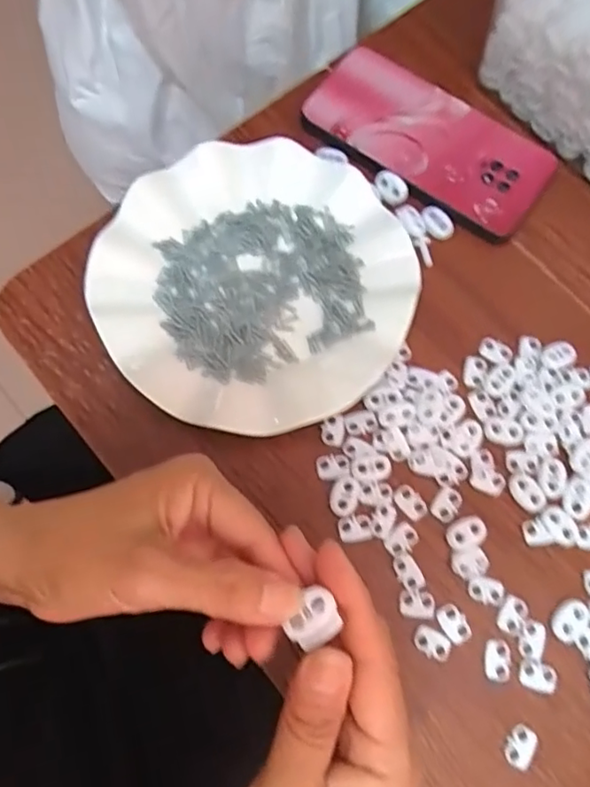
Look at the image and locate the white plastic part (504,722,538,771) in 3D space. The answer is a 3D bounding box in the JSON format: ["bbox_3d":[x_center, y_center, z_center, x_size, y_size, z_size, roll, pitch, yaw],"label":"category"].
[{"bbox_3d":[0.116,0.181,0.302,0.015,0.004,0.020,26,76,6],"label":"white plastic part"}]

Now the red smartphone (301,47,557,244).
[{"bbox_3d":[0.088,-0.171,0.395,0.164,0.012,0.082,33,76,8],"label":"red smartphone"}]

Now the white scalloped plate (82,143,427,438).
[{"bbox_3d":[-0.024,-0.069,0.355,0.179,0.024,0.180,0,74,-1],"label":"white scalloped plate"}]

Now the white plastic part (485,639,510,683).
[{"bbox_3d":[0.107,0.141,0.311,0.013,0.004,0.020,8,74,1],"label":"white plastic part"}]

